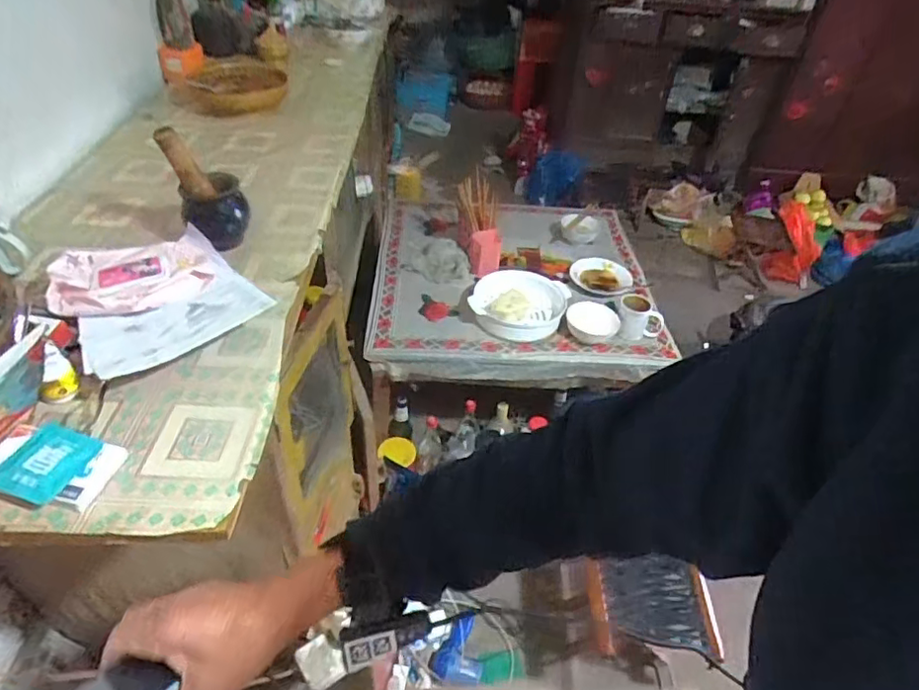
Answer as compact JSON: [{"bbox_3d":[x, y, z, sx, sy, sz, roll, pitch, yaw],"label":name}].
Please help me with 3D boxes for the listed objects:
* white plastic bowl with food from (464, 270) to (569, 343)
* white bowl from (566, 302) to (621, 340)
[{"bbox_3d":[0.151,-0.103,1.474,0.244,0.069,0.200,10,41,5],"label":"white plastic bowl with food"},{"bbox_3d":[0.338,-0.061,1.464,0.125,0.043,0.125,3,41,-3],"label":"white bowl"}]

